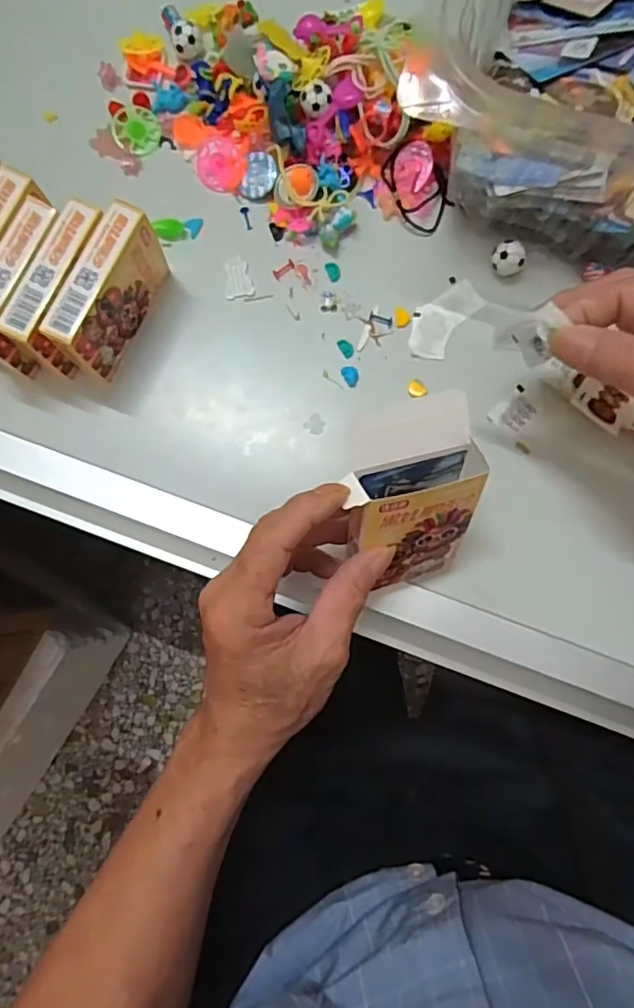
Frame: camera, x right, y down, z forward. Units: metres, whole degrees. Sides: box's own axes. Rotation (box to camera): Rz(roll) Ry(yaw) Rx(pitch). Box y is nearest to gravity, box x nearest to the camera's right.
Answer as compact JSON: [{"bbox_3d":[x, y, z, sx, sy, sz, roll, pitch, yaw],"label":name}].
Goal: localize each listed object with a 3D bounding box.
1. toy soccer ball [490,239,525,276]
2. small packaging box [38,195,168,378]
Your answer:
[{"bbox_3d":[0.126,-0.162,0.387,0.021,0.019,0.018,36,83,5],"label":"toy soccer ball"},{"bbox_3d":[-0.126,-0.127,0.362,0.021,0.068,0.089,26,83,4],"label":"small packaging box"}]

